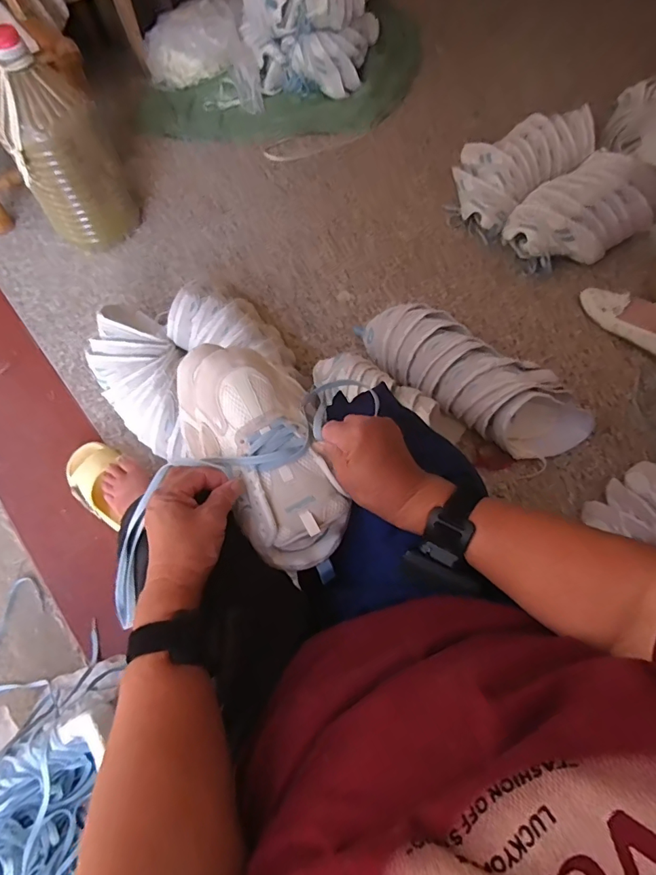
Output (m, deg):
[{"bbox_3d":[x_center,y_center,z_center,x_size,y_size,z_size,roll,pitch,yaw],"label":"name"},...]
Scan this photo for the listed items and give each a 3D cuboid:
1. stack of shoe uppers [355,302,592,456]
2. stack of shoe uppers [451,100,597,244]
[{"bbox_3d":[0.290,-0.112,0.932,0.495,0.106,0.166,29,74,10],"label":"stack of shoe uppers"},{"bbox_3d":[0.492,-0.727,1.213,0.384,0.105,0.243,-36,75,-11],"label":"stack of shoe uppers"}]

